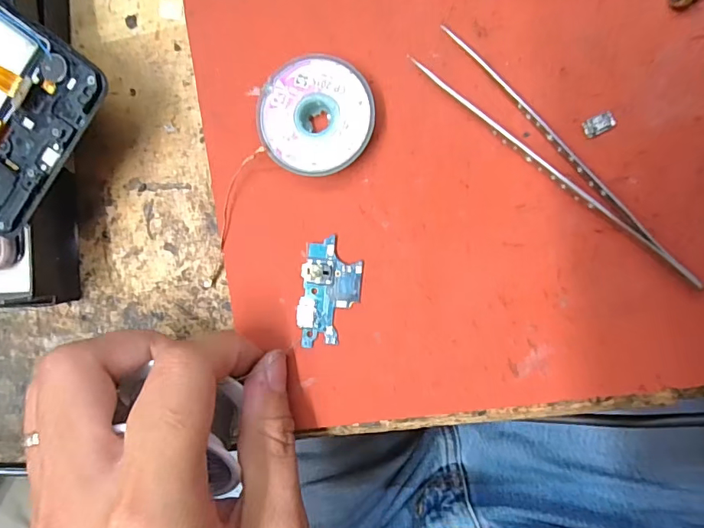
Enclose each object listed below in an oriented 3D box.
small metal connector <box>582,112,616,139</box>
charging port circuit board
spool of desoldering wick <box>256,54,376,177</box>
[{"bbox_3d":[0.093,-0.052,0.174,0.011,0.004,0.007,-25,90,8],"label":"small metal connector"},{"bbox_3d":[-0.009,0.013,0.191,0.024,0.004,0.044,8,94,7],"label":"charging port circuit board"},{"bbox_3d":[-0.013,-0.057,0.184,0.043,0.013,0.043,0,93,8],"label":"spool of desoldering wick"}]

